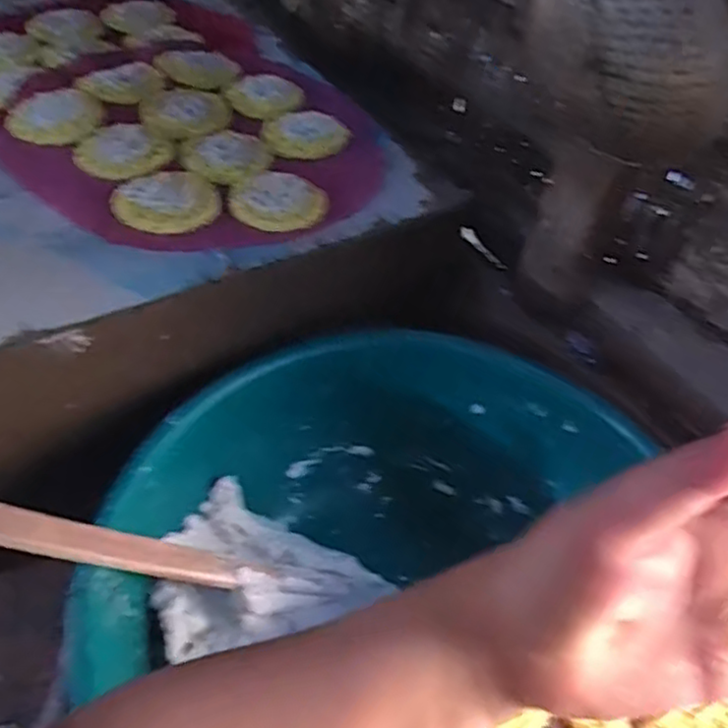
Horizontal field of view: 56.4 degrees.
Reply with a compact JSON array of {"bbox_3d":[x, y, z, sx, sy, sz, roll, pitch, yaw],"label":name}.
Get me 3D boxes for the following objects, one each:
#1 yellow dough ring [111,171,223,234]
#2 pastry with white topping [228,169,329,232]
[{"bbox_3d":[-0.164,-0.134,0.563,0.082,0.012,0.072,-21,53,-23],"label":"yellow dough ring"},{"bbox_3d":[-0.072,-0.140,0.577,0.073,0.011,0.075,3,48,-4],"label":"pastry with white topping"}]

